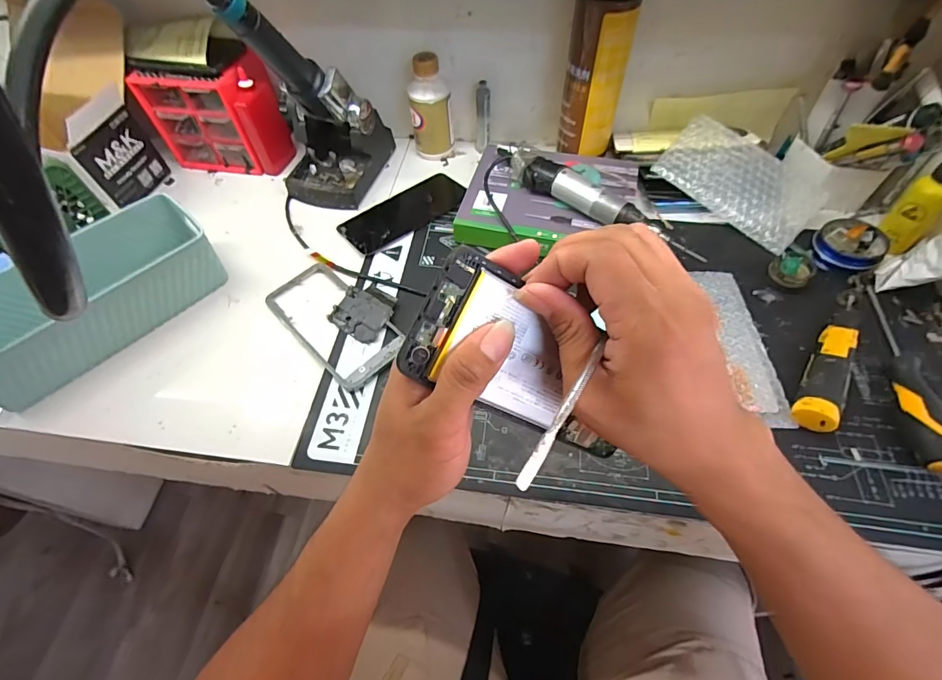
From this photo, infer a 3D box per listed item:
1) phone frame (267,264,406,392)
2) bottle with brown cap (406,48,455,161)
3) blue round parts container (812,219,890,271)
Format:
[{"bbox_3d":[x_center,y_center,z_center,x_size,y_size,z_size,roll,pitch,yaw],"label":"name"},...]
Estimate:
[{"bbox_3d":[-0.140,-0.019,0.459,0.076,0.005,0.161,-41,64,-21],"label":"phone frame"},{"bbox_3d":[-0.050,-0.289,0.569,0.051,0.125,0.043,-4,57,0],"label":"bottle with brown cap"},{"bbox_3d":[0.401,-0.101,0.476,0.063,0.029,0.052,15,59,12],"label":"blue round parts container"}]

